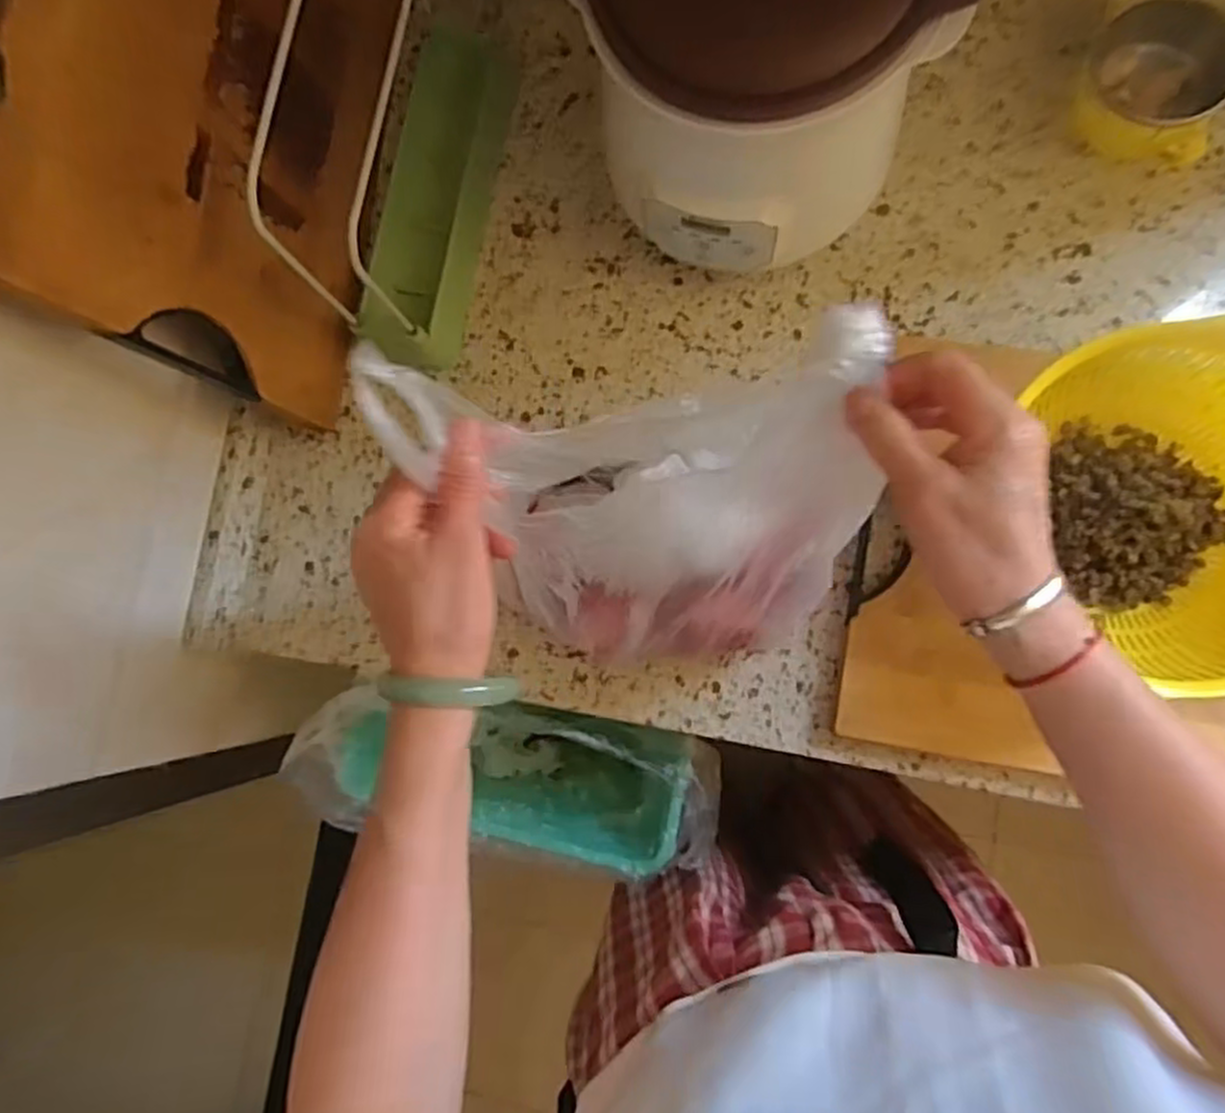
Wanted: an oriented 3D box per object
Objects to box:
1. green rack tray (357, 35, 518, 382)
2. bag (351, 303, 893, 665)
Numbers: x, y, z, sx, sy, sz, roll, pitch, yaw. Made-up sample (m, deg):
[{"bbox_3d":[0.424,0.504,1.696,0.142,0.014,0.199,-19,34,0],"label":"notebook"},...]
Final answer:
[{"bbox_3d":[-0.144,-0.276,0.622,0.083,0.041,0.243,11,86,9],"label":"green rack tray"},{"bbox_3d":[0.030,-0.016,0.420,0.221,0.231,0.143,-9,83,7],"label":"bag"}]

